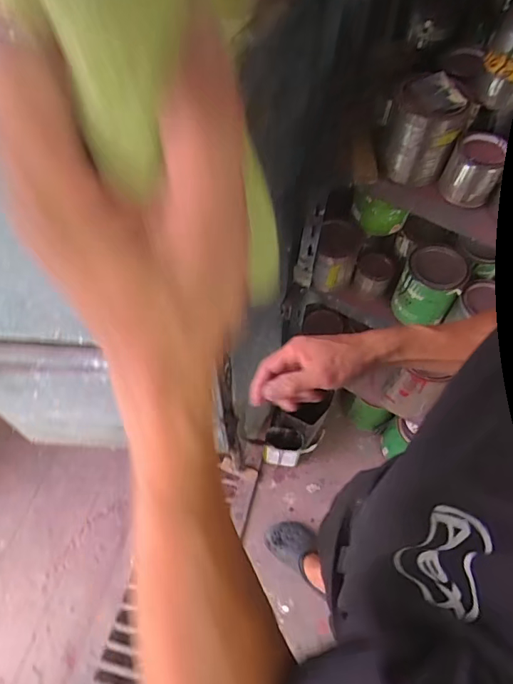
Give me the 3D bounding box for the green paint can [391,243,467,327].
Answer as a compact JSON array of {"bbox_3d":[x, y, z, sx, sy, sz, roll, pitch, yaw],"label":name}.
[{"bbox_3d":[0.332,-0.106,0.899,0.106,0.120,0.103,1,58,-1],"label":"green paint can"}]

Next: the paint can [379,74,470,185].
[{"bbox_3d":[0.236,-0.301,0.668,0.093,0.119,0.093,14,59,6],"label":"paint can"}]

